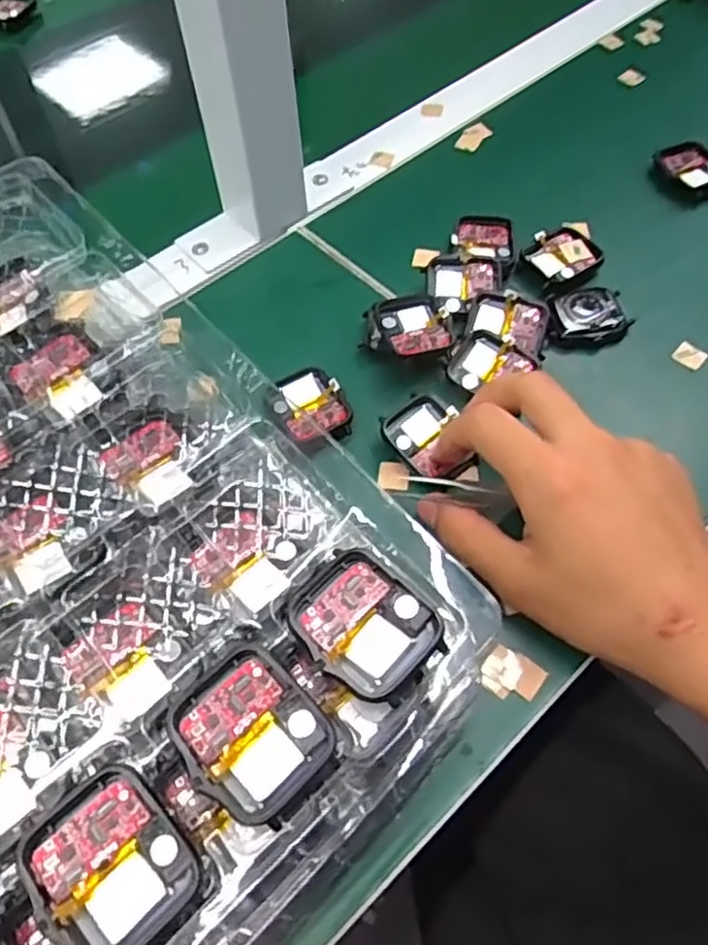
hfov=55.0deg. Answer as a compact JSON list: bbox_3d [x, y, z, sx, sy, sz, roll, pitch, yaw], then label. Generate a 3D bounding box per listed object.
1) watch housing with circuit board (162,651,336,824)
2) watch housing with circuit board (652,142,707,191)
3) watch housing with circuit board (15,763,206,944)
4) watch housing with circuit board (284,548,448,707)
[{"bbox_3d":[-0.030,0.076,0.200,0.037,0.010,0.043,-38,65,-19],"label":"watch housing with circuit board"},{"bbox_3d":[0.220,-0.202,0.444,0.036,0.008,0.042,-25,61,-12],"label":"watch housing with circuit board"},{"bbox_3d":[-0.066,0.108,0.187,0.038,0.011,0.045,-37,76,-18],"label":"watch housing with circuit board"},{"bbox_3d":[0.003,0.048,0.218,0.047,0.008,0.036,37,67,21],"label":"watch housing with circuit board"}]

